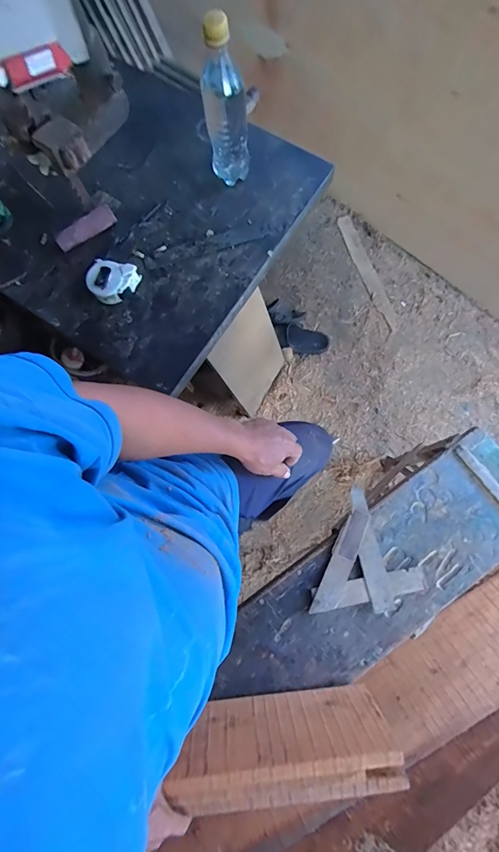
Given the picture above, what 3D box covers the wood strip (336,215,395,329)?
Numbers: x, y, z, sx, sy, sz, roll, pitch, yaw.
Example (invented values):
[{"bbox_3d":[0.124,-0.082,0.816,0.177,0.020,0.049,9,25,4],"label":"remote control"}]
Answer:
[{"bbox_3d":[0.461,-0.610,1.529,0.055,0.015,0.513,-18,77,-4],"label":"wood strip"}]

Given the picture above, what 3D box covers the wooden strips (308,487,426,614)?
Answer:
[{"bbox_3d":[0.278,0.313,0.861,0.201,0.027,0.269,26,77,6],"label":"wooden strips"}]

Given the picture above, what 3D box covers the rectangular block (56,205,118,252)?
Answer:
[{"bbox_3d":[-0.267,-0.322,0.632,0.100,0.018,0.028,-35,78,-8],"label":"rectangular block"}]

